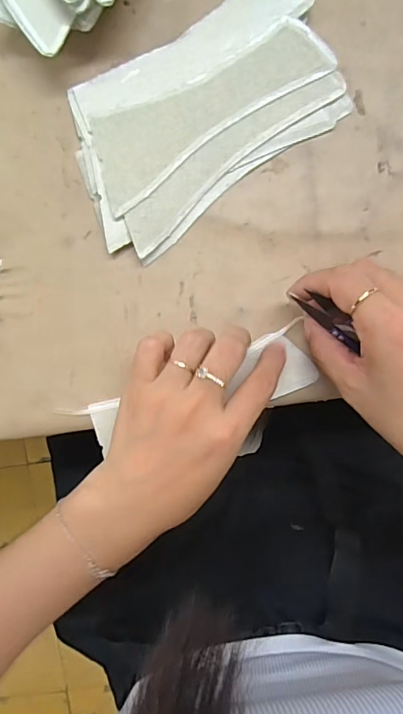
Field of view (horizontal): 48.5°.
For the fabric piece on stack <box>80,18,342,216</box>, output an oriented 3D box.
[{"bbox_3d":[0.001,-0.157,0.282,0.158,0.011,0.054,-33,95,3],"label":"fabric piece on stack"}]

